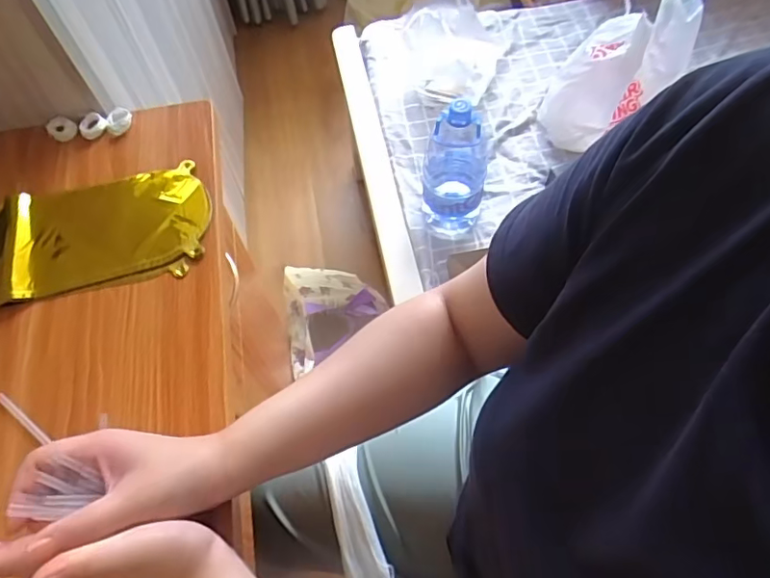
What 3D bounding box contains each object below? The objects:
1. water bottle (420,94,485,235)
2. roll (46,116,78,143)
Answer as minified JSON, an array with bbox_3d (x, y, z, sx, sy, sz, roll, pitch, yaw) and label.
[{"bbox_3d":[0.113,-0.198,0.864,0.098,0.249,0.093,4,61,5],"label":"water bottle"},{"bbox_3d":[-0.364,-0.180,0.606,0.034,0.005,0.027,20,95,3],"label":"roll"}]

